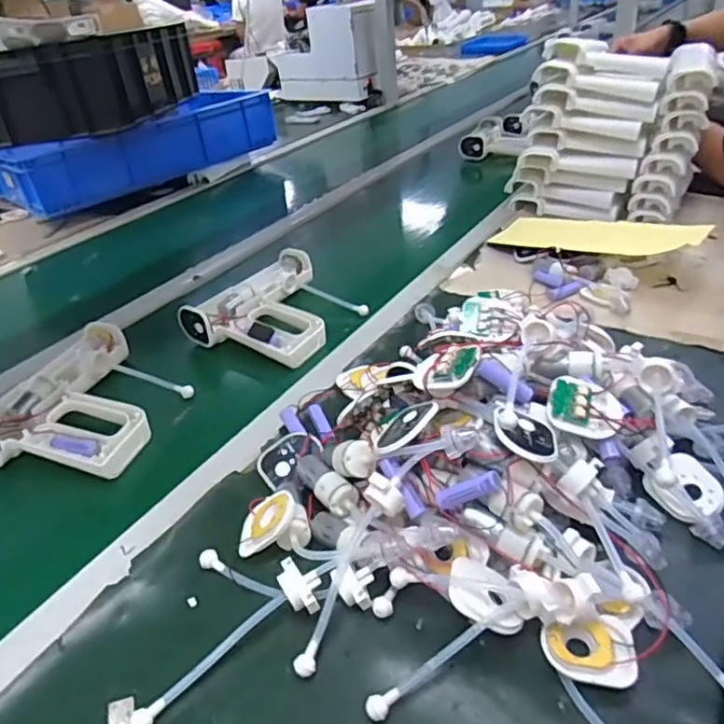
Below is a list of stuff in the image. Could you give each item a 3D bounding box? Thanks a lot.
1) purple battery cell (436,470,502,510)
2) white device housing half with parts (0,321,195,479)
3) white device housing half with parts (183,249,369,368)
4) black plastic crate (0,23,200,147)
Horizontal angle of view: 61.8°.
[{"bbox_3d":[0.077,0.092,0.432,0.053,0.012,0.010,-31,20,33],"label":"purple battery cell"},{"bbox_3d":[-0.287,0.038,0.660,0.173,0.045,0.216,8,36,21],"label":"white device housing half with parts"},{"bbox_3d":[-0.101,-0.077,0.800,0.174,0.042,0.214,19,41,32],"label":"white device housing half with parts"},{"bbox_3d":[-0.616,-0.622,1.327,0.341,0.162,0.422,0,34,10],"label":"black plastic crate"}]

